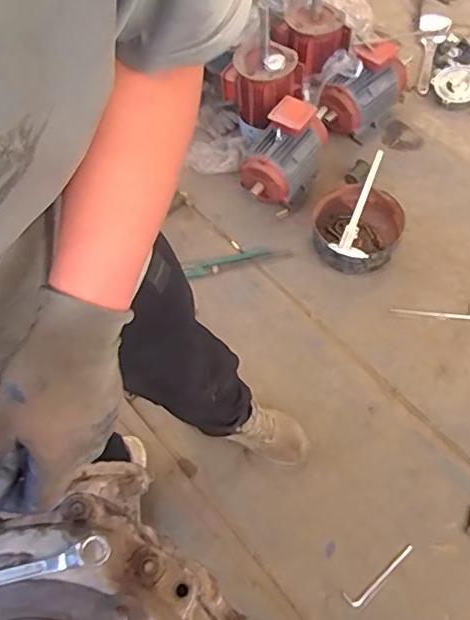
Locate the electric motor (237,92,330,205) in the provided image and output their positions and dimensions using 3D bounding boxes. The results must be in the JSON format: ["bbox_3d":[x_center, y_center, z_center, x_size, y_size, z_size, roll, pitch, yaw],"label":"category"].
[{"bbox_3d":[0.144,-0.481,1.682,0.181,0.234,0.281,31,67,18],"label":"electric motor"}]

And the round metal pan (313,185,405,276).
[{"bbox_3d":[0.339,-0.236,1.579,0.242,0.099,0.254,-2,60,4],"label":"round metal pan"}]

